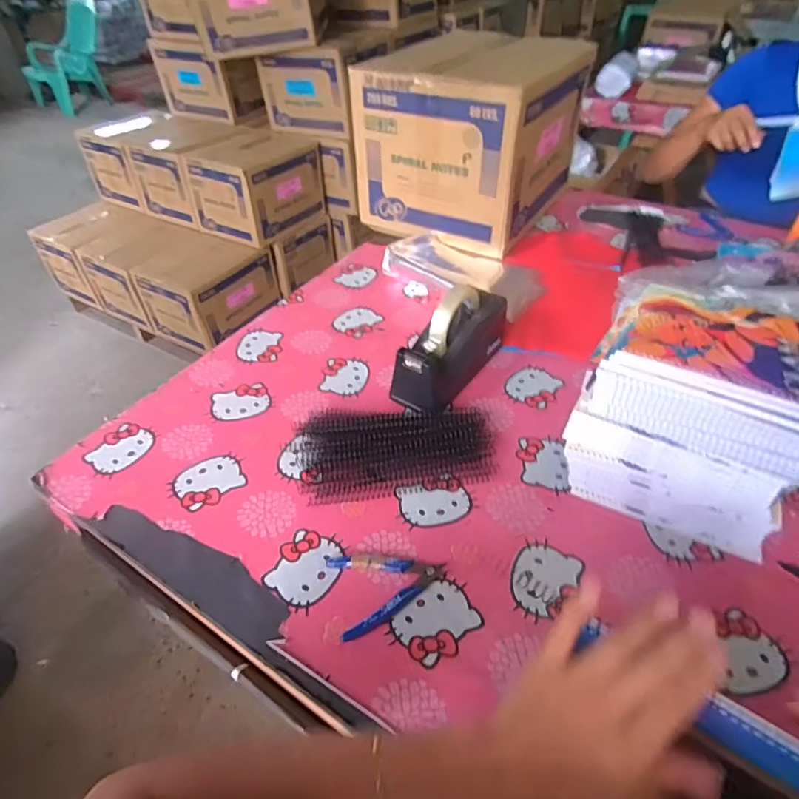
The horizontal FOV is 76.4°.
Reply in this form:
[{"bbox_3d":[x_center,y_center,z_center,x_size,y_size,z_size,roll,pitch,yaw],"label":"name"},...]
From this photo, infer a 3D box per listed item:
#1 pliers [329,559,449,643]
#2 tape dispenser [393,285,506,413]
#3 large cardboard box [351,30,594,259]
[{"bbox_3d":[-0.011,0.184,0.514,0.110,0.014,0.088,-12,45,-11],"label":"pliers"},{"bbox_3d":[0.079,-0.078,0.697,0.065,0.112,0.205,31,53,28],"label":"tape dispenser"},{"bbox_3d":[0.149,-0.543,1.039,0.343,0.251,0.364,25,50,24],"label":"large cardboard box"}]

